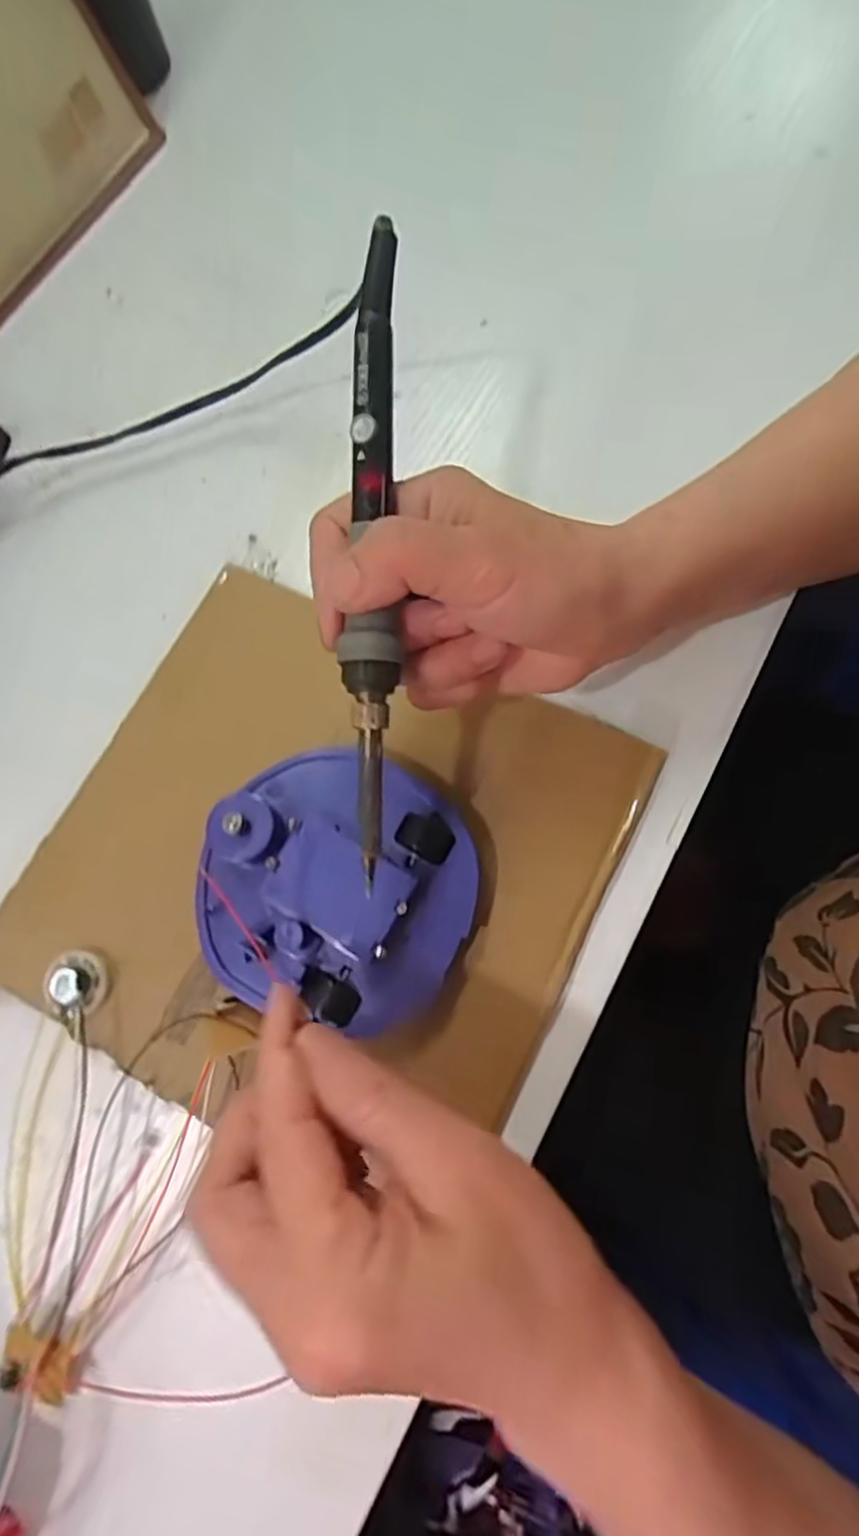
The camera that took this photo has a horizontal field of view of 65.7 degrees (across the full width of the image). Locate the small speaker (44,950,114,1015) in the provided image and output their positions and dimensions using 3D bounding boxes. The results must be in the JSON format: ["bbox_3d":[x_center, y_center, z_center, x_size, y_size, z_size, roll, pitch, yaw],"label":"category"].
[{"bbox_3d":[-0.145,0.087,0.273,0.024,0.010,0.024,-34,74,-4],"label":"small speaker"}]

